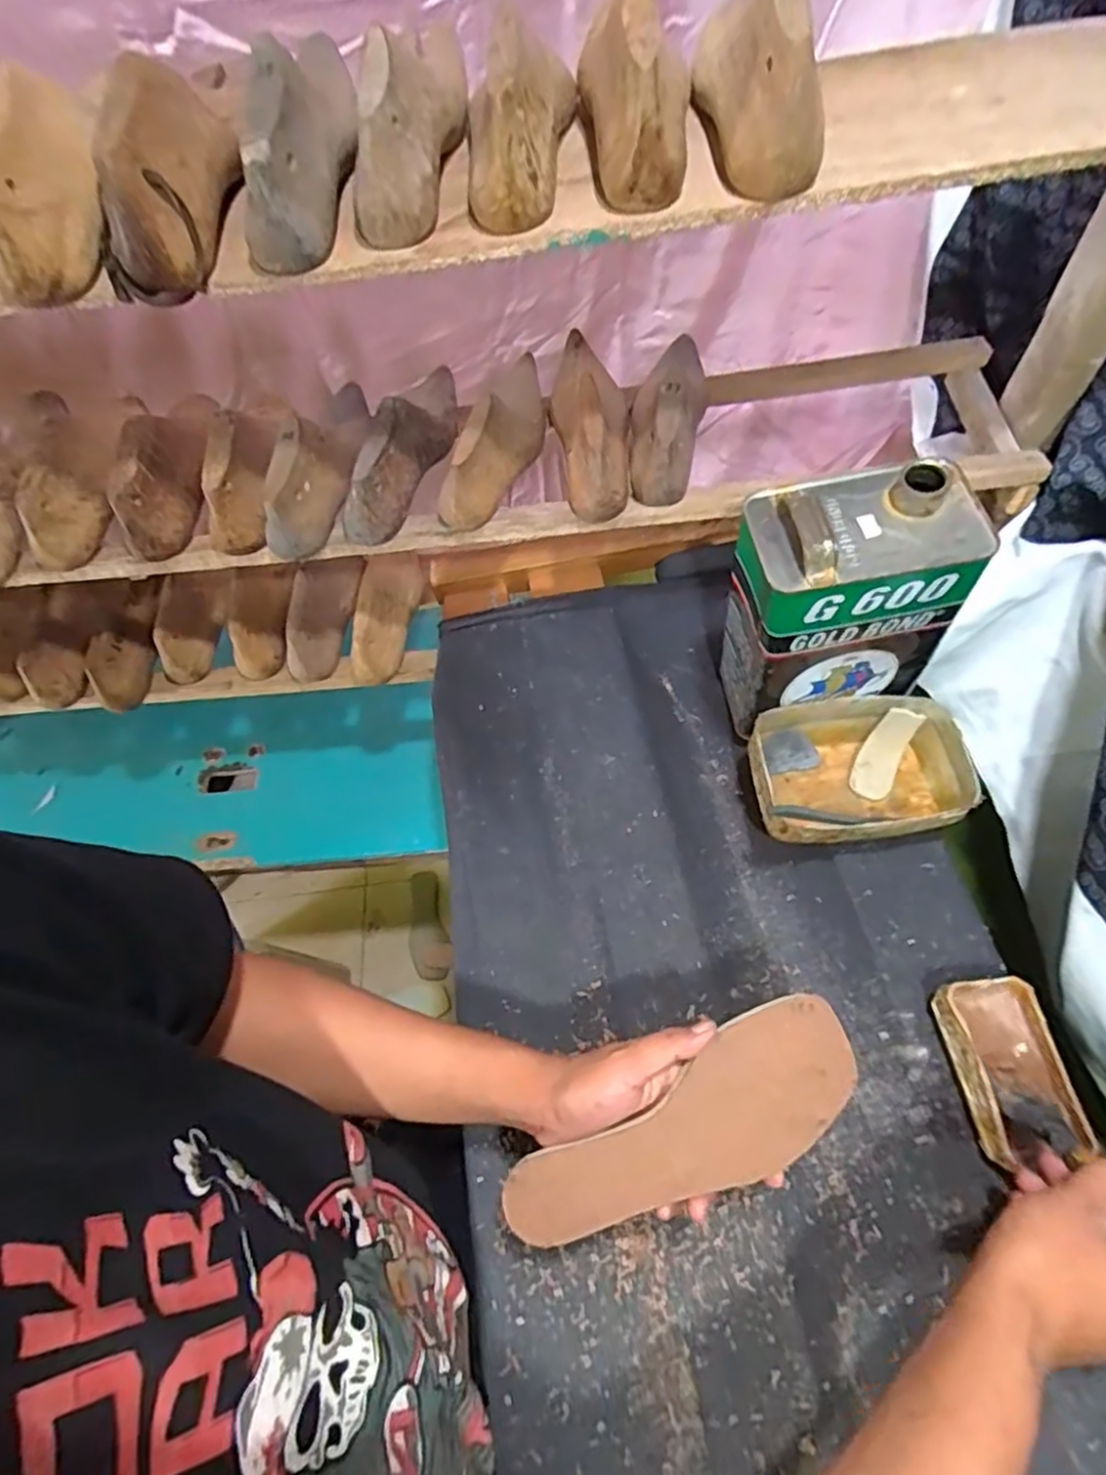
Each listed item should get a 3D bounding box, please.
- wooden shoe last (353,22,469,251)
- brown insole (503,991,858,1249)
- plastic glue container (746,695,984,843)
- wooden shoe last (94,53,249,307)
[{"bbox_3d":[-0.096,-0.406,0.446,0.049,0.083,0.165,6,61,7],"label":"wooden shoe last"},{"bbox_3d":[0.086,0.256,0.436,0.239,0.015,0.078,-32,70,-2],"label":"brown insole"},{"bbox_3d":[0.280,0.035,0.632,0.192,0.070,0.129,-9,60,-1],"label":"plastic glue container"},{"bbox_3d":[-0.252,-0.388,0.448,0.064,0.086,0.193,4,75,6],"label":"wooden shoe last"}]

